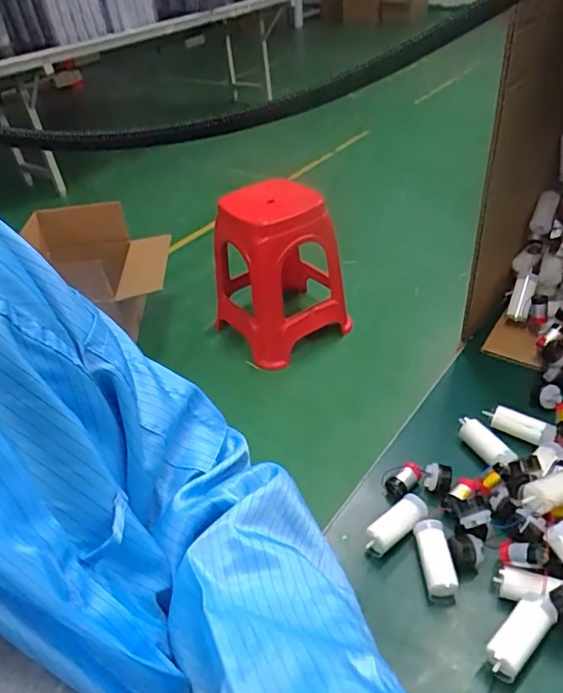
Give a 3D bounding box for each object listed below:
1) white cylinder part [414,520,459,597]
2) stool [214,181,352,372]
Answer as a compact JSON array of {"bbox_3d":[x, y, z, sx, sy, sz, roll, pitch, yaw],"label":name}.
[{"bbox_3d":[0.105,0.147,0.381,0.021,0.019,0.048,-6,38,1],"label":"white cylinder part"},{"bbox_3d":[-0.012,-0.249,1.723,0.364,0.448,0.334,-28,42,-25],"label":"stool"}]

